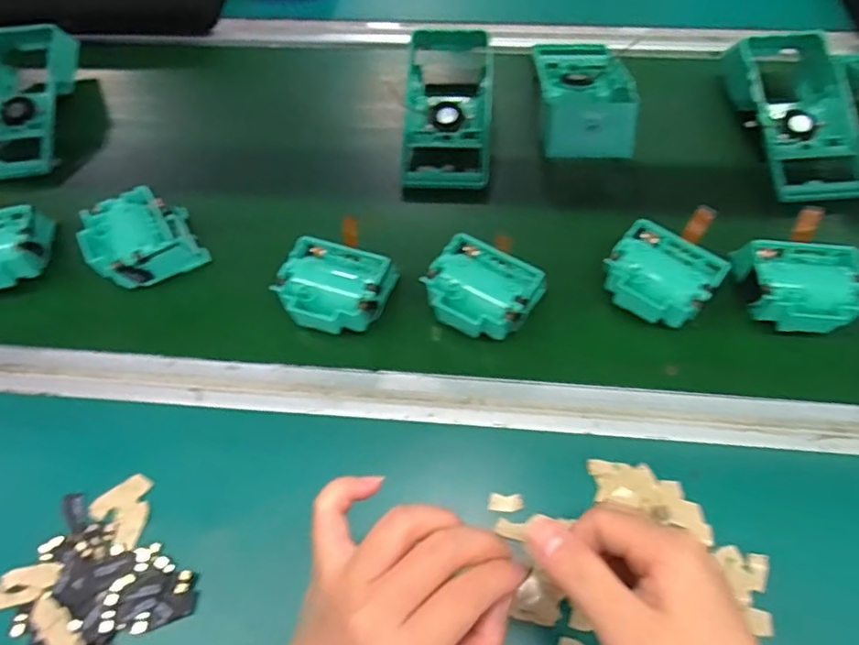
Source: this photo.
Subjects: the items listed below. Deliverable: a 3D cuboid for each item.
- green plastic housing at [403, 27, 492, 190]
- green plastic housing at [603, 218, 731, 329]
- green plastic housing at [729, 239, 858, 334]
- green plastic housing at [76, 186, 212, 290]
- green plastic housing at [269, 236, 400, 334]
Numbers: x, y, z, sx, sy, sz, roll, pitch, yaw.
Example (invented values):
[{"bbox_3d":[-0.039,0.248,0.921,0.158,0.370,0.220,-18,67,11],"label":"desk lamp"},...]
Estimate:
[{"bbox_3d":[0.019,-0.211,0.557,0.087,0.044,0.190,2,59,4],"label":"green plastic housing"},{"bbox_3d":[0.173,-0.030,0.444,0.074,0.042,0.065,33,66,21],"label":"green plastic housing"},{"bbox_3d":[0.273,-0.025,0.432,0.078,0.038,0.072,2,59,4],"label":"green plastic housing"},{"bbox_3d":[-0.238,-0.067,0.482,0.081,0.044,0.080,-29,62,-14],"label":"green plastic housing"},{"bbox_3d":[-0.072,-0.025,0.446,0.075,0.039,0.070,16,61,12],"label":"green plastic housing"}]

